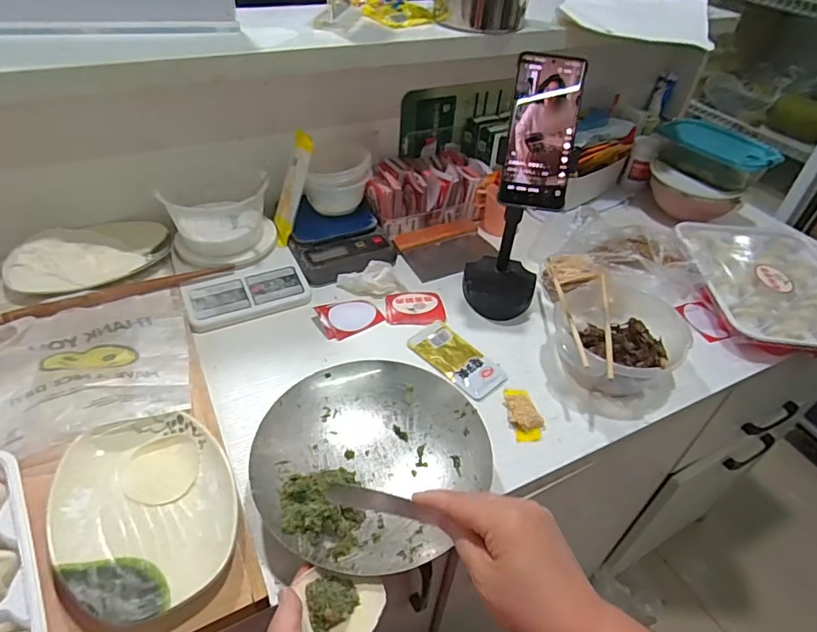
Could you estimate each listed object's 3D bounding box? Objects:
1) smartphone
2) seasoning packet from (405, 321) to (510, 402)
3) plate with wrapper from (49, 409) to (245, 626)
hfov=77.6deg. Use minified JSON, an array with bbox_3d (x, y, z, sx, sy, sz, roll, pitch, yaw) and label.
[{"bbox_3d":[0.144,-0.199,0.553,0.073,0.159,0.012,6,8,2],"label":"smartphone"},{"bbox_3d":[0.061,0.053,0.635,0.063,0.012,0.123,-27,51,-30],"label":"seasoning packet"},{"bbox_3d":[-0.224,0.162,0.435,0.137,0.018,0.184,-18,47,-23],"label":"plate with wrapper"}]

